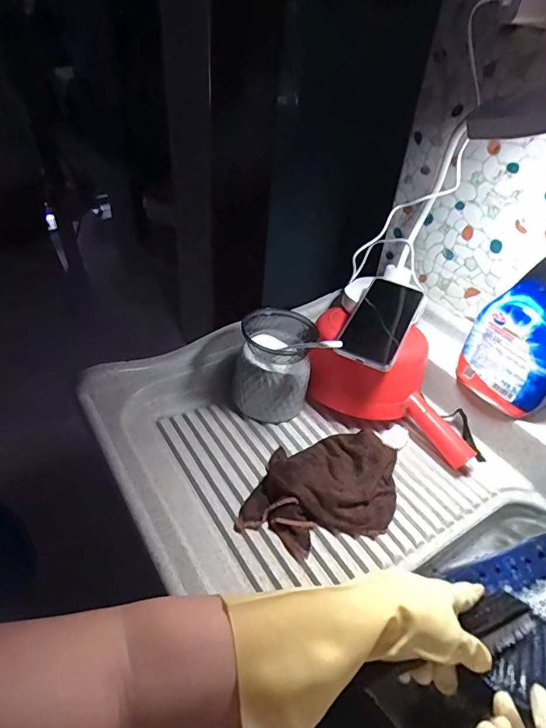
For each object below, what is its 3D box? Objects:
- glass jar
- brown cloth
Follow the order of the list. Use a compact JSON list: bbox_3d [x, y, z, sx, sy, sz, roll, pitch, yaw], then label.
[{"bbox_3d":[0.003,-0.006,0.621,0.100,0.127,0.122,7,41,3],"label":"glass jar"},{"bbox_3d":[0.064,0.147,0.529,0.149,0.045,0.176,21,43,18],"label":"brown cloth"}]

